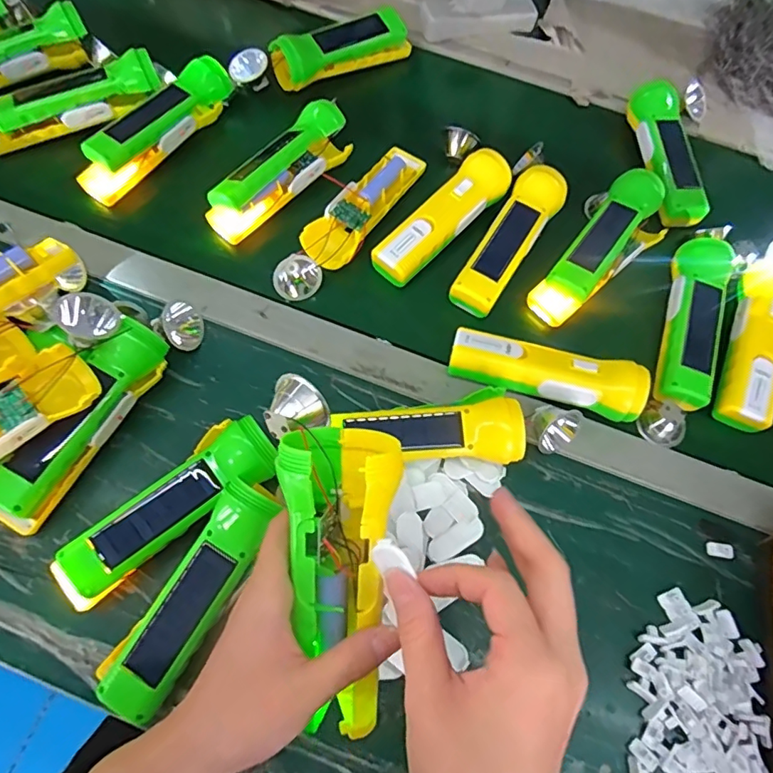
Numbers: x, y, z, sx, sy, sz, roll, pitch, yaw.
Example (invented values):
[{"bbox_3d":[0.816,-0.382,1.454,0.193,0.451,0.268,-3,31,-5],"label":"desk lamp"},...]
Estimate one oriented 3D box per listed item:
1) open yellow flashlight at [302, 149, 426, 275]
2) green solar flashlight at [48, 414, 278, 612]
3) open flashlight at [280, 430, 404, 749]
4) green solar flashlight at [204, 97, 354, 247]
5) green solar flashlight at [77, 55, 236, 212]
[{"bbox_3d":[-0.020,-0.184,0.519,0.051,0.032,0.170,34,70,9],"label":"open yellow flashlight"},{"bbox_3d":[-0.164,0.090,0.390,0.173,0.043,0.058,-35,74,-15],"label":"green solar flashlight"},{"bbox_3d":[-0.023,0.106,0.279,0.058,0.056,0.161,0,92,-1],"label":"open flashlight"},{"bbox_3d":[-0.108,-0.220,0.527,0.061,0.047,0.181,40,71,12],"label":"green solar flashlight"},{"bbox_3d":[-0.236,-0.264,0.534,0.049,0.045,0.188,38,71,11],"label":"green solar flashlight"}]

